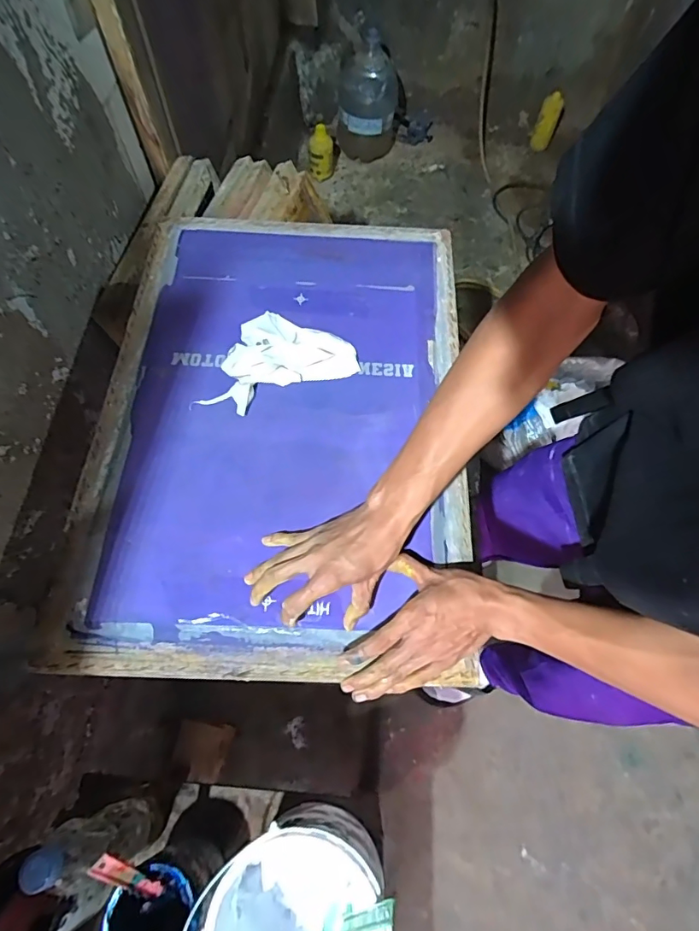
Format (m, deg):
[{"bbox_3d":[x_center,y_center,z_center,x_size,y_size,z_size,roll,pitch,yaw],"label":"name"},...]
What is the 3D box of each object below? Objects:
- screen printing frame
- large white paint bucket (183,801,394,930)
[{"bbox_3d":[-0.090,-0.086,0.615,0.462,0.031,0.645,2,64,0],"label":"screen printing frame"},{"bbox_3d":[-0.053,0.505,0.536,0.177,0.203,0.187,0,64,0],"label":"large white paint bucket"}]

